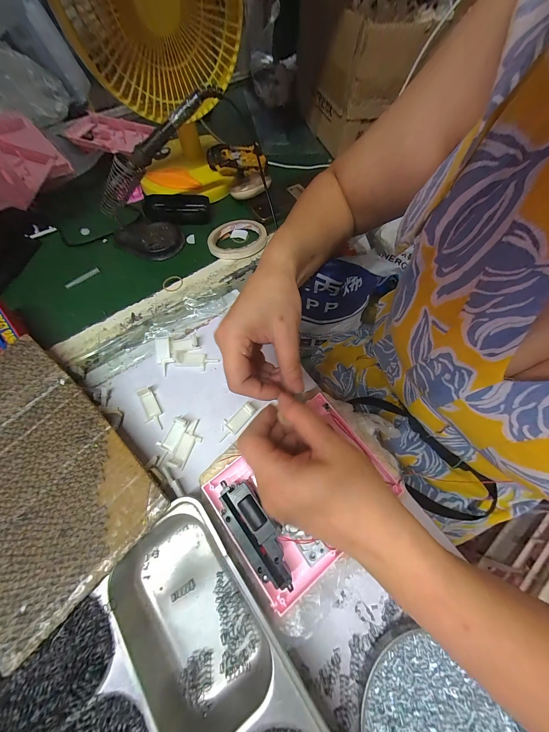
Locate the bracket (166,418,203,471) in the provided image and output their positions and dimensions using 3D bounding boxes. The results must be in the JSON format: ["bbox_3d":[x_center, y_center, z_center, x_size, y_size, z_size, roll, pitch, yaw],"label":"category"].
[{"bbox_3d":[-0.106,0.094,0.303,0.021,0.015,0.058,24,68,9],"label":"bracket"}]

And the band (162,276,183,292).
[{"bbox_3d":[-0.157,-0.127,0.387,0.030,0.004,0.030,-21,68,-10],"label":"band"}]

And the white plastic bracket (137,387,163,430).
[{"bbox_3d":[-0.160,0.054,0.320,0.018,0.015,0.057,-27,70,-12],"label":"white plastic bracket"}]

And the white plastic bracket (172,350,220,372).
[{"bbox_3d":[-0.110,-0.008,0.349,0.059,0.013,0.025,8,67,-11],"label":"white plastic bracket"}]

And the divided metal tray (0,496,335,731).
[{"bbox_3d":[-0.079,0.290,0.197,0.209,0.053,0.268,-35,71,-15],"label":"divided metal tray"}]

